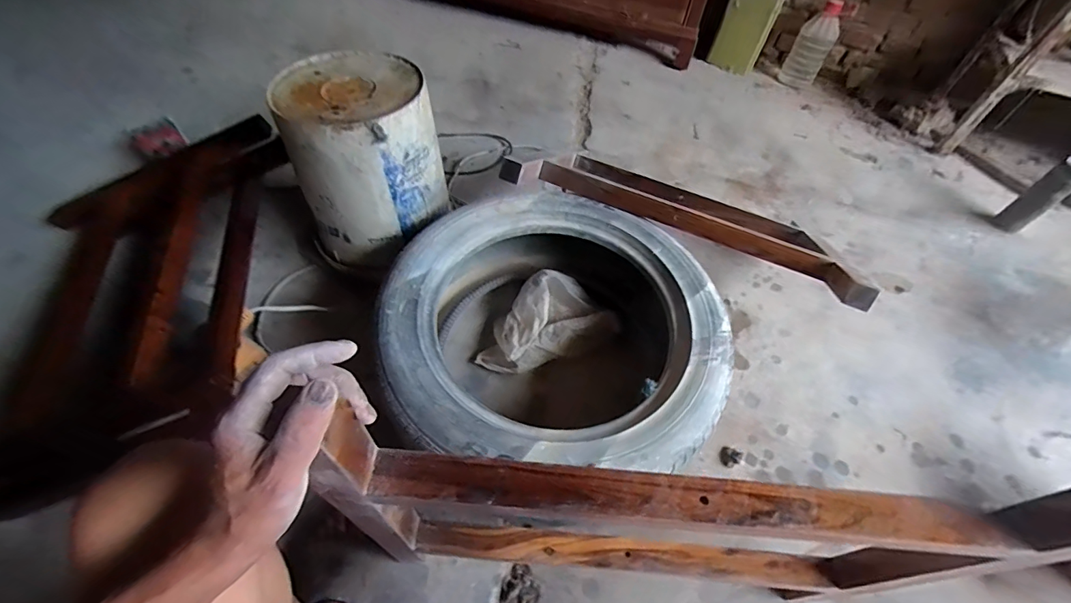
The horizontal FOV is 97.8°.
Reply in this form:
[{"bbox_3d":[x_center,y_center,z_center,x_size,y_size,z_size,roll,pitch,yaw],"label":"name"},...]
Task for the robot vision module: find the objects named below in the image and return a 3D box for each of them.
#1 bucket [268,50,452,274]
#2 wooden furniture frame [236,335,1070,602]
[{"bbox_3d":[-0.338,-0.273,0.966,0.281,0.335,0.250,-11,57,-13],"label":"bucket"},{"bbox_3d":[0.149,0.225,0.477,0.625,0.387,0.100,9,57,4],"label":"wooden furniture frame"}]

